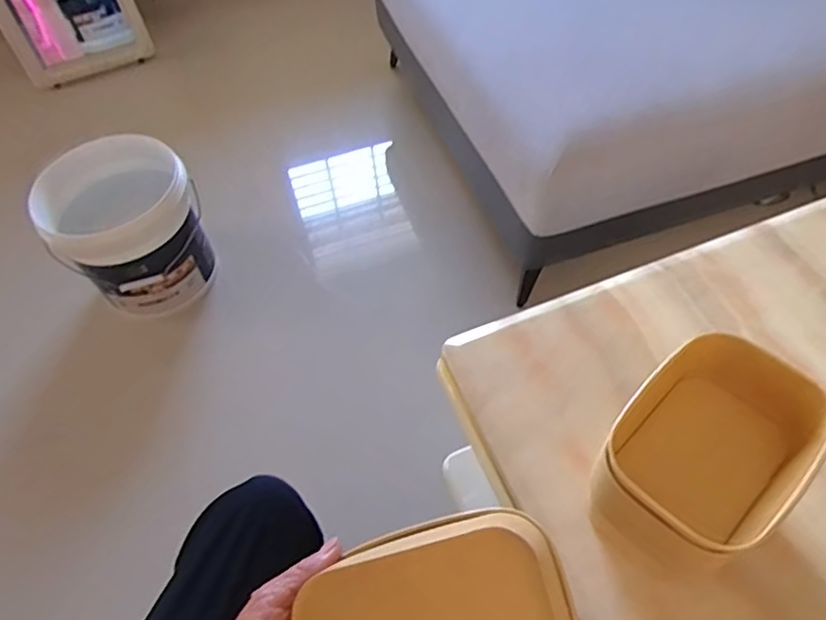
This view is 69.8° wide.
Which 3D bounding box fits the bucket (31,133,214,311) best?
[{"bbox_3d":[-0.555,-0.156,1.172,0.266,0.275,0.252,-2,55,2],"label":"bucket"}]

